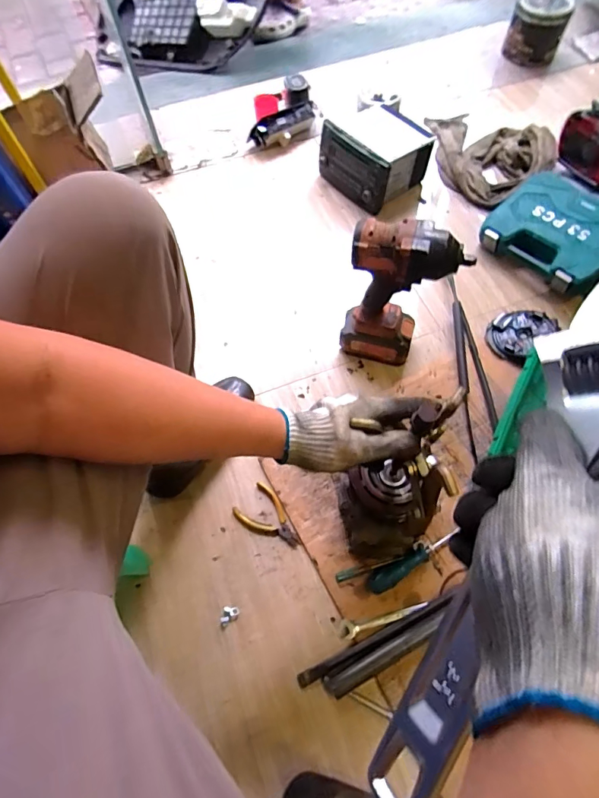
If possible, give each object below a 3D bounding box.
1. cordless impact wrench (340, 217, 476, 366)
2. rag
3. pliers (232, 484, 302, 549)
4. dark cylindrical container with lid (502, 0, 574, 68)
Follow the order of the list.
[{"bbox_3d":[0.162,-0.157,0.736,0.172,0.292,0.068,11,64,9],"label":"cordless impact wrench"},{"bbox_3d":[0.458,-0.626,1.094,0.245,0.073,0.370,-21,64,-7],"label":"rag"},{"bbox_3d":[-0.044,0.195,0.711,0.115,0.007,0.068,36,70,19],"label":"pliers"},{"bbox_3d":[0.710,-1.109,1.313,0.154,0.130,0.164,20,66,13],"label":"dark cylindrical container with lid"}]

